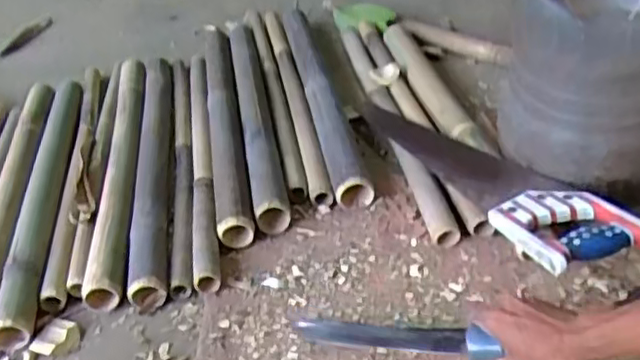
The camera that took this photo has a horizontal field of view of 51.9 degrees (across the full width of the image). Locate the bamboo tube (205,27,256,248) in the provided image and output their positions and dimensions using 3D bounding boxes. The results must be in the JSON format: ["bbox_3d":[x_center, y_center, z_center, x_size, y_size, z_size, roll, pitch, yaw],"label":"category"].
[{"bbox_3d":[-0.186,-0.161,1.233,0.055,0.047,0.797,-10,39,-5],"label":"bamboo tube"}]

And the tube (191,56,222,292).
[{"bbox_3d":[-0.208,-0.079,1.142,0.036,0.034,0.736,-10,39,-5],"label":"tube"}]

